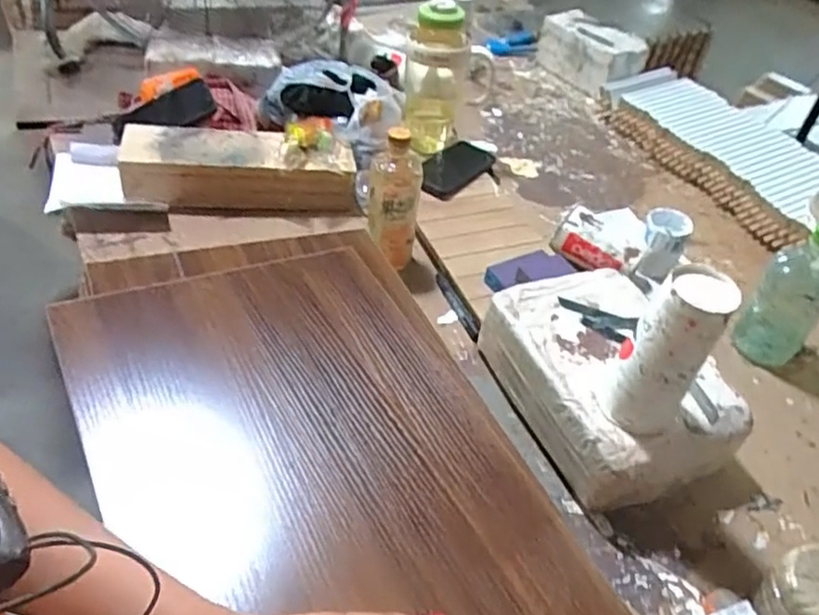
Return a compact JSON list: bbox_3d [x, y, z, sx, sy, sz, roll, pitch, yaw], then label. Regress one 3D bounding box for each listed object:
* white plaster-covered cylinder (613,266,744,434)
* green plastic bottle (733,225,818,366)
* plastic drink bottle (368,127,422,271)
[{"bbox_3d":[0.245,0.048,0.629,0.067,0.175,0.070,26,47,18],"label":"white plaster-covered cylinder"},{"bbox_3d":[0.496,-0.019,0.843,0.085,0.203,0.088,35,50,25],"label":"green plastic bottle"},{"bbox_3d":[-0.023,-0.145,0.888,0.069,0.204,0.060,3,39,-4],"label":"plastic drink bottle"}]

